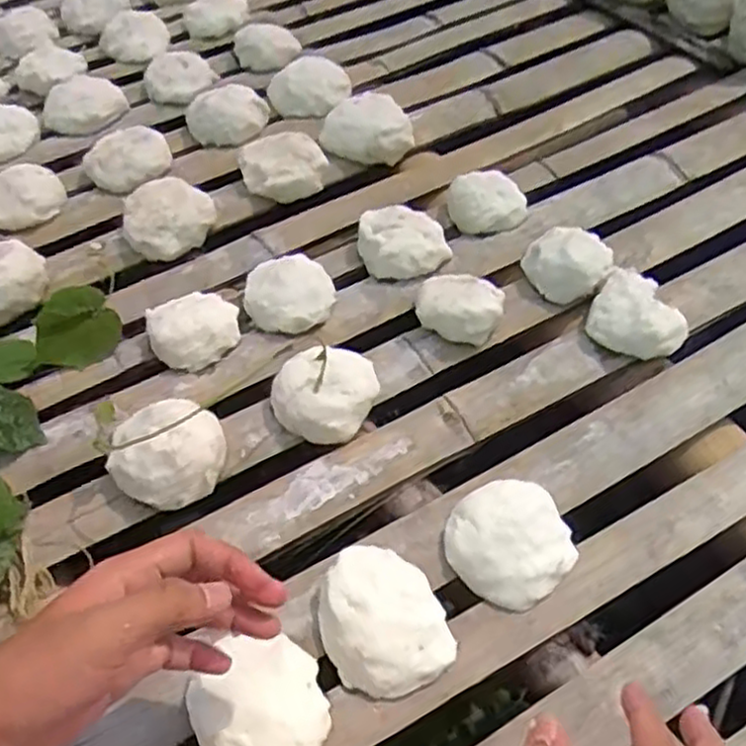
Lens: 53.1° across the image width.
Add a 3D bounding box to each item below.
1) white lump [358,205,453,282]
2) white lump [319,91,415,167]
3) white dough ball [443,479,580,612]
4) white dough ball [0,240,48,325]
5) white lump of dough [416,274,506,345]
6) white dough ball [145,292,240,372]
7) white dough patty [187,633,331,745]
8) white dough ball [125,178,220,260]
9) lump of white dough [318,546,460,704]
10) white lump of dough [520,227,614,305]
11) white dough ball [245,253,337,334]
[{"bbox_3d":[0.028,-0.119,0.688,0.079,0.030,0.071,-5,54,-1],"label":"white lump"},{"bbox_3d":[-0.007,-0.258,0.789,0.097,0.037,0.084,-3,54,1],"label":"white lump"},{"bbox_3d":[0.095,0.116,0.518,0.082,0.031,0.080,-1,54,2],"label":"white dough ball"},{"bbox_3d":[-0.341,-0.087,0.672,0.084,0.035,0.075,-18,56,-10],"label":"white dough ball"},{"bbox_3d":[0.074,-0.058,0.636,0.070,0.037,0.059,7,55,7],"label":"white lump of dough"},{"bbox_3d":[-0.155,-0.041,0.644,0.076,0.030,0.077,-1,54,2],"label":"white dough ball"},{"bbox_3d":[-0.069,0.206,0.458,0.080,0.032,0.081,-1,54,2],"label":"white dough patty"},{"bbox_3d":[-0.199,-0.152,0.718,0.083,0.034,0.077,-1,54,2],"label":"white dough ball"},{"bbox_3d":[0.004,0.161,0.489,0.075,0.033,0.093,-25,57,-14],"label":"lump of white dough"},{"bbox_3d":[0.171,-0.099,0.660,0.067,0.038,0.075,-39,61,-22],"label":"white lump of dough"},{"bbox_3d":[-0.075,-0.071,0.658,0.080,0.037,0.075,-6,54,-2],"label":"white dough ball"}]

